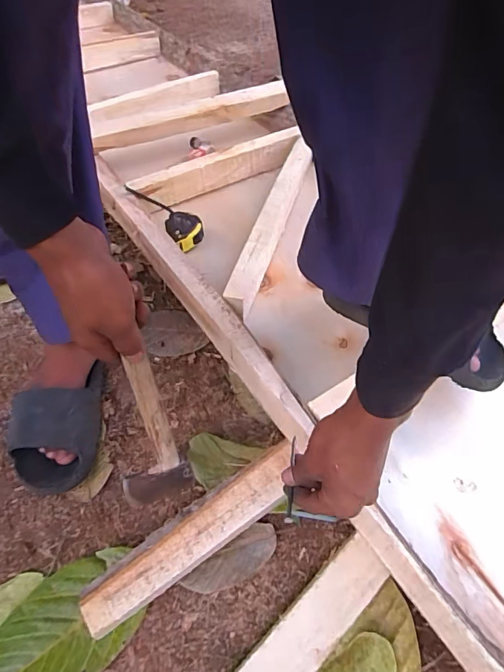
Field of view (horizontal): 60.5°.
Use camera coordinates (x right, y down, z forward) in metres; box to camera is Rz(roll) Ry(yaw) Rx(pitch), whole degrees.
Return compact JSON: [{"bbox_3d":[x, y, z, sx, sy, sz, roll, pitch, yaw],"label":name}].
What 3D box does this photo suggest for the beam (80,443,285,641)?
[{"bbox_3d":[-0.059,0.223,0.501,0.277,0.025,0.061,-30,59,-21],"label":"beam"}]

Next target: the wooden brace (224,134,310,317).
[{"bbox_3d":[0.043,-0.220,0.806,0.042,0.083,0.483,15,51,9],"label":"wooden brace"}]

